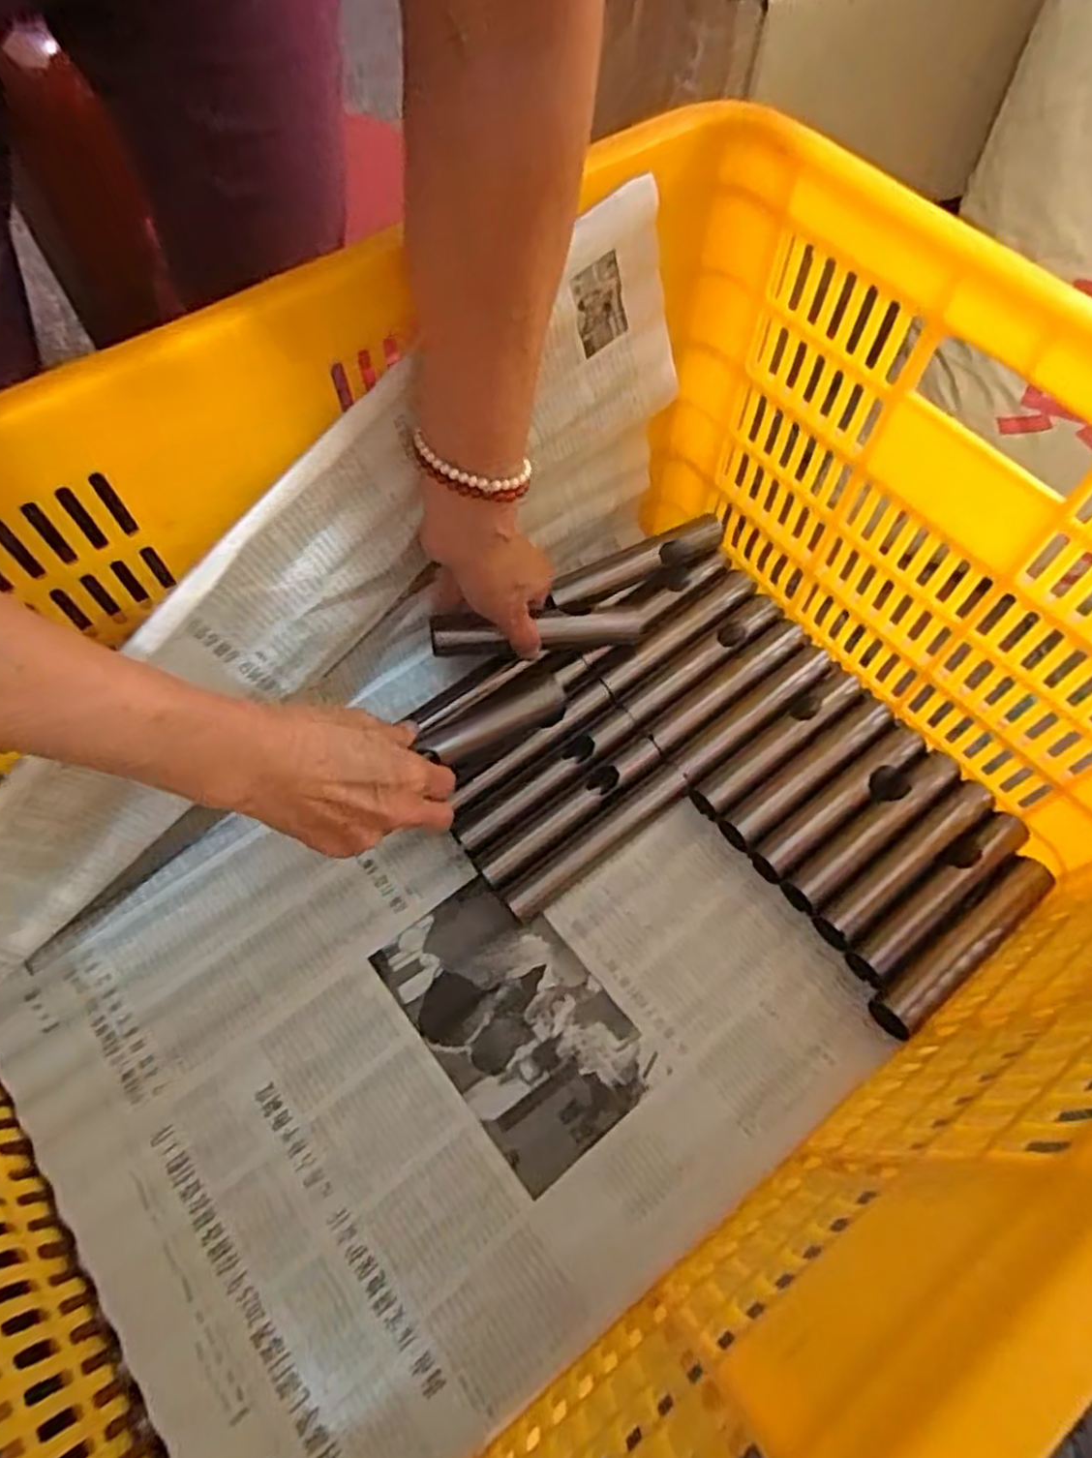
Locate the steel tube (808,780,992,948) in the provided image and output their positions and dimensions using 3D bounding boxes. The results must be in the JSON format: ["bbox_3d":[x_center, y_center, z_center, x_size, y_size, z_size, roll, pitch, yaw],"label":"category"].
[{"bbox_3d":[0.222,0.083,0.481,0.137,0.026,0.023,-35,68,-17],"label":"steel tube"}]

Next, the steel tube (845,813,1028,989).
[{"bbox_3d":[0.235,0.099,0.469,0.138,0.028,0.027,-36,68,-17],"label":"steel tube"}]

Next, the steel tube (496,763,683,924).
[{"bbox_3d":[0.031,0.071,0.492,0.135,0.020,0.024,-34,68,-16],"label":"steel tube"}]

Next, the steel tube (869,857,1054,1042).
[{"bbox_3d":[0.243,0.125,0.454,0.142,0.029,0.026,-35,68,-16],"label":"steel tube"}]

